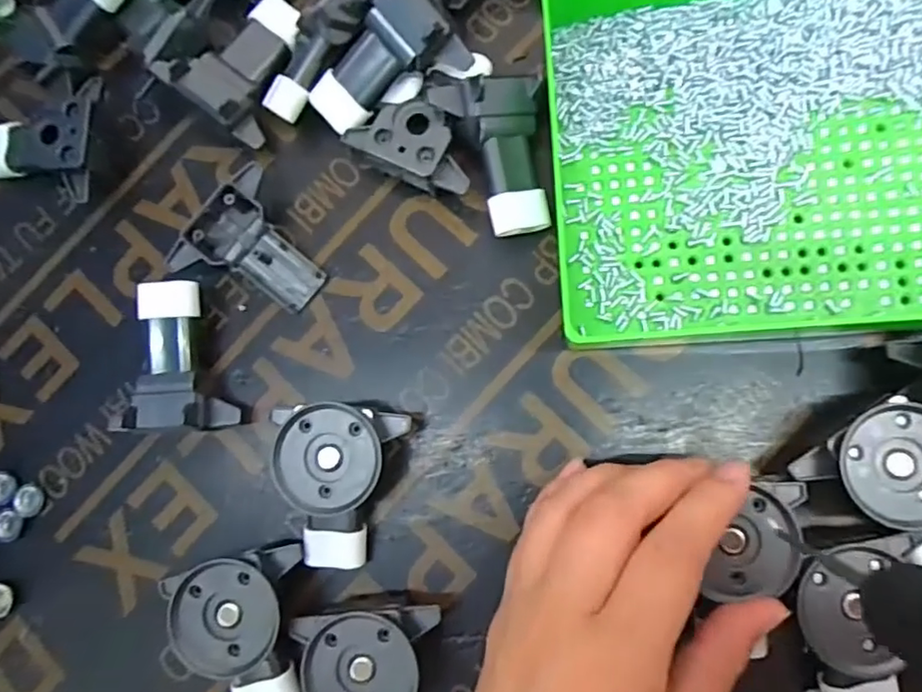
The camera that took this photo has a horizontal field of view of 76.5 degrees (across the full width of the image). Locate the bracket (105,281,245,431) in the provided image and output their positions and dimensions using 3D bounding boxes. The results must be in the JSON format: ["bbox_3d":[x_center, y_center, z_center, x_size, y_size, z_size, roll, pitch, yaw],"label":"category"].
[{"bbox_3d":[-0.118,0.005,0.252,0.043,0.024,0.063,-1,83,6],"label":"bracket"}]

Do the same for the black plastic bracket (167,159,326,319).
[{"bbox_3d":[-0.089,-0.041,0.258,0.056,0.021,0.054,39,88,10],"label":"black plastic bracket"}]

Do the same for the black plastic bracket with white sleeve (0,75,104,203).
[{"bbox_3d":[-0.194,-0.101,0.276,0.065,0.026,0.053,16,85,8],"label":"black plastic bracket with white sleeve"}]

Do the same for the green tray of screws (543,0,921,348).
[{"bbox_3d":[0.157,-0.082,0.227,0.238,0.039,0.150,-4,82,6],"label":"green tray of screws"}]

